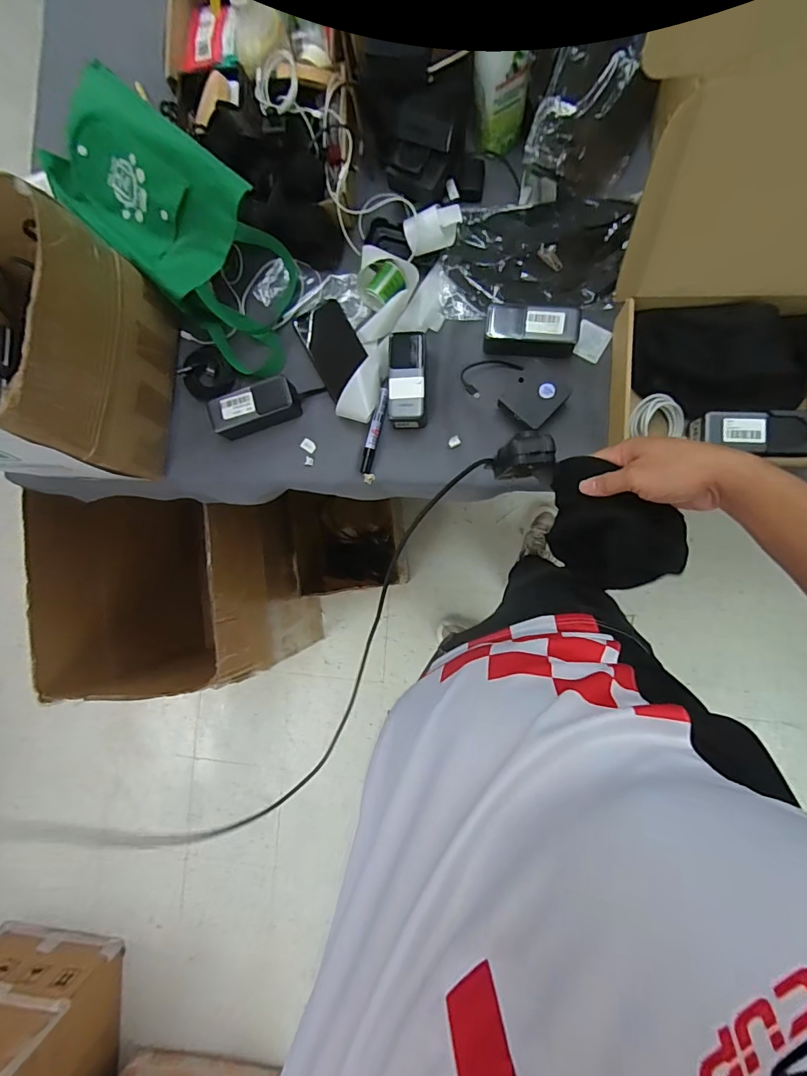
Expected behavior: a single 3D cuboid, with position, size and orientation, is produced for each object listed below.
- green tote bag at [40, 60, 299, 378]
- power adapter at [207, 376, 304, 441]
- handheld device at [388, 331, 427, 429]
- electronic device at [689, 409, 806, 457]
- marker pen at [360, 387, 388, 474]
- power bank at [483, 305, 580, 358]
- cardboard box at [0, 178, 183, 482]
[{"bbox_3d":[-0.330,-0.457,0.677,0.434,0.147,0.189,44,93,7],"label":"green tote bag"},{"bbox_3d":[-0.227,-0.200,0.700,0.129,0.051,0.056,-19,85,6],"label":"power adapter"},{"bbox_3d":[0.007,-0.233,0.666,0.052,0.051,0.135,1,87,7],"label":"handheld device"},{"bbox_3d":[0.465,-0.135,0.587,0.154,0.028,0.059,2,87,7],"label":"electronic device"},{"bbox_3d":[-0.044,-0.162,0.693,0.016,0.018,0.129,14,89,8],"label":"marker pen"},{"bbox_3d":[0.183,-0.301,0.656,0.130,0.044,0.061,8,88,8],"label":"power bank"},{"bbox_3d":[-0.519,-0.259,0.626,0.316,0.247,0.326,19,89,8],"label":"cardboard box"}]

